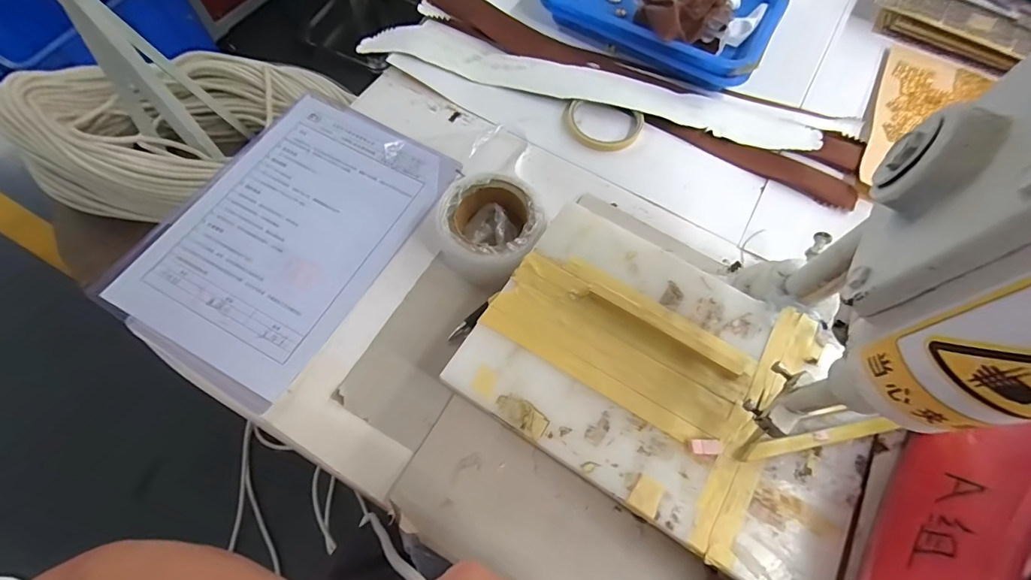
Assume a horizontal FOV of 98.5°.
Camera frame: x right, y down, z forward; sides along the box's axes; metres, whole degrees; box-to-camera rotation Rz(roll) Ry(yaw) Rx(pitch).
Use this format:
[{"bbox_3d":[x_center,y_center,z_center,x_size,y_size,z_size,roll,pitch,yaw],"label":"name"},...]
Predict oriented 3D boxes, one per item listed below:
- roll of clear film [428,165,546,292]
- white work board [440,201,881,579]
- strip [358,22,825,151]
[{"bbox_3d":[-0.028,-0.060,0.438,0.104,0.047,0.109,0,67,-1],"label":"roll of clear film"},{"bbox_3d":[0.120,0.066,0.344,0.293,0.009,0.196,31,70,11],"label":"white work board"},{"bbox_3d":[0.080,-0.255,0.550,0.562,0.017,0.068,17,69,5],"label":"strip"}]

